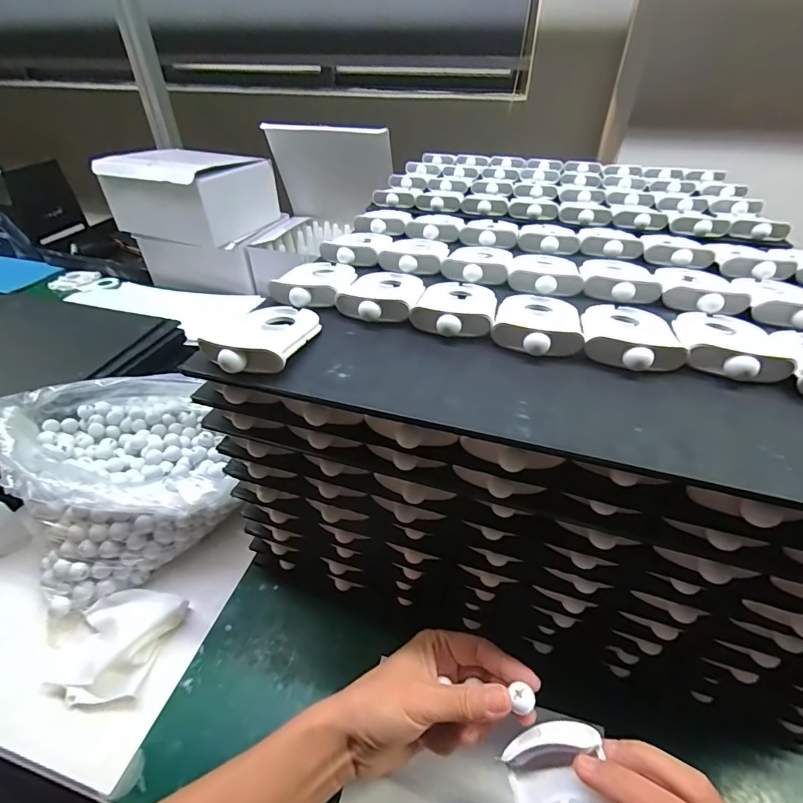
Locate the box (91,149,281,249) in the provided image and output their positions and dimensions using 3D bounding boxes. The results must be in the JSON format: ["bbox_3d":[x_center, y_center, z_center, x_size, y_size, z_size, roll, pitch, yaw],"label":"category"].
[{"bbox_3d":[-0.389,-0.385,0.799,0.238,0.120,0.197,12,41,15],"label":"box"}]

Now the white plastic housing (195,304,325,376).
[{"bbox_3d":[-0.087,-0.045,0.284,0.048,0.022,0.084,9,40,10],"label":"white plastic housing"}]

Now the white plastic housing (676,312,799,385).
[{"bbox_3d":[0.214,-0.041,0.282,0.059,0.016,0.081,11,41,14],"label":"white plastic housing"}]

